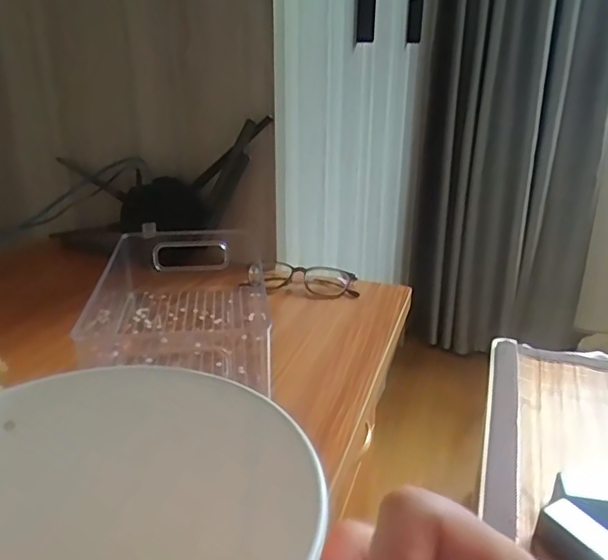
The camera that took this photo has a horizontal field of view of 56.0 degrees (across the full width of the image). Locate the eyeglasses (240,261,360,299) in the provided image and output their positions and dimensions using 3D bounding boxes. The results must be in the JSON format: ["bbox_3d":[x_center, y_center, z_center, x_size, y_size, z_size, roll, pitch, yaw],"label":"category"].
[{"bbox_3d":[-0.002,-0.004,0.705,0.132,0.027,0.070,2,22,2],"label":"eyeglasses"}]

